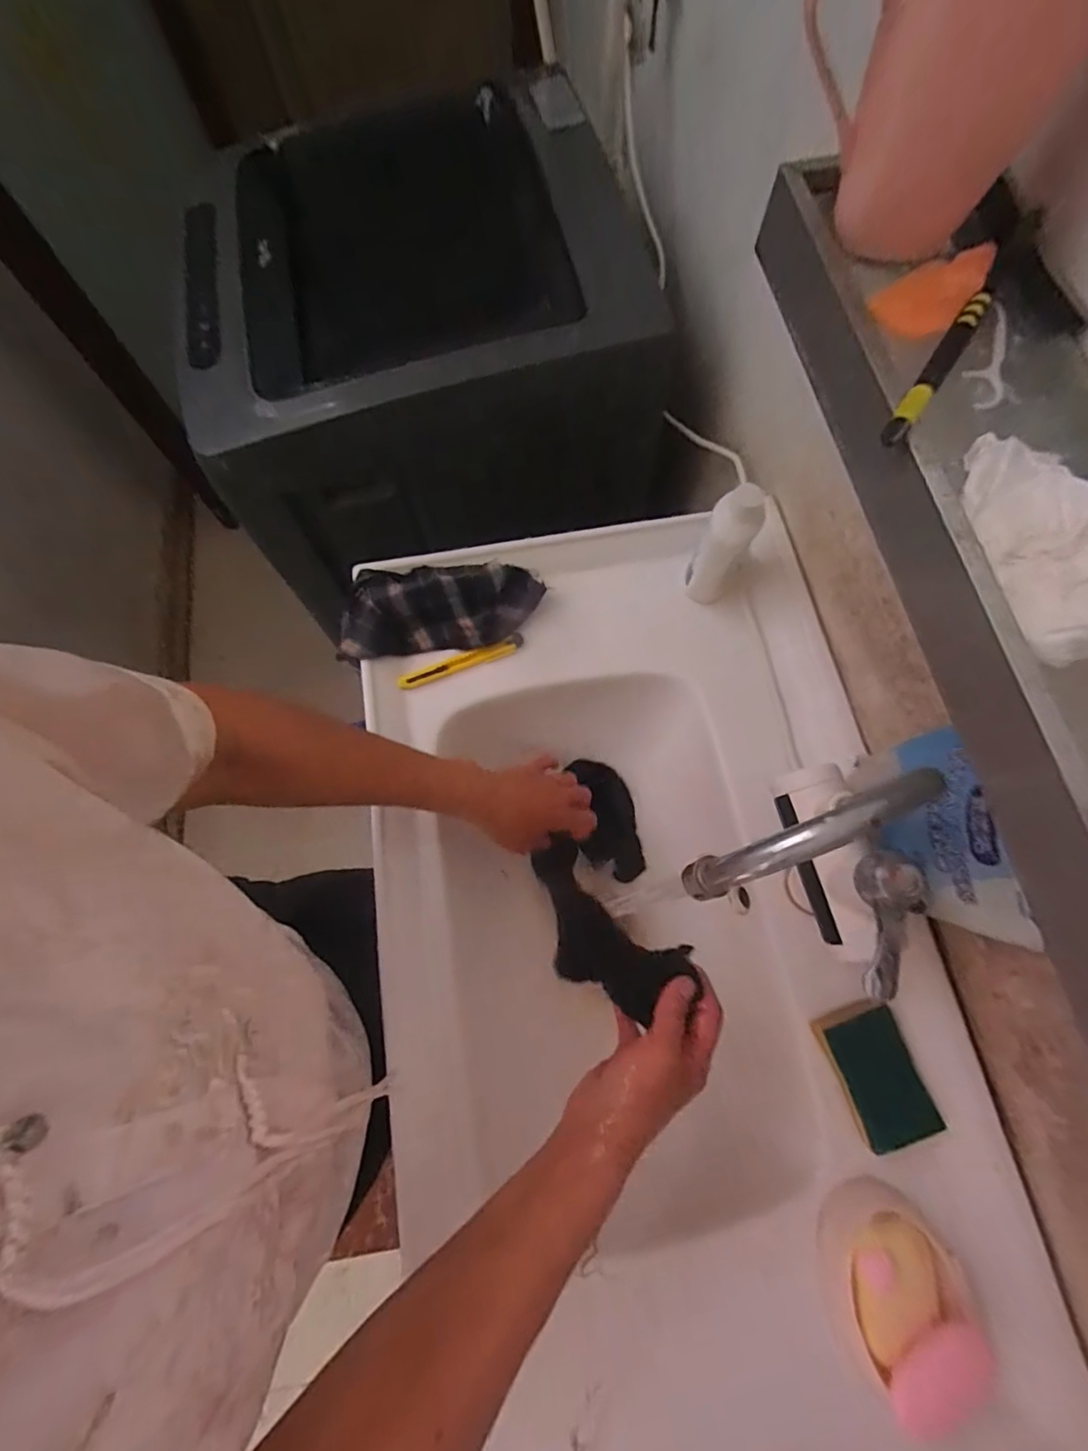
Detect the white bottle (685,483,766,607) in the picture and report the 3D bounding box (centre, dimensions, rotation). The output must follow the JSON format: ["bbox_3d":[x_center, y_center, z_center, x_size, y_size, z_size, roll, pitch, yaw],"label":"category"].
[{"bbox_3d":[0.179,-0.176,0.561,0.048,0.135,0.054,26,74,9],"label":"white bottle"}]

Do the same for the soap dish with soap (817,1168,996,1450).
[{"bbox_3d":[0.266,0.426,0.413,0.102,0.048,0.133,-29,74,-8],"label":"soap dish with soap"}]

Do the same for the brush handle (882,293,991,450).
[{"bbox_3d":[0.187,-0.170,0.263,0.010,0.008,0.101,35,76,11],"label":"brush handle"}]

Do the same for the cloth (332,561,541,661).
[{"bbox_3d":[-0.109,-0.128,0.602,0.209,0.053,0.099,-10,72,-2],"label":"cloth"}]

